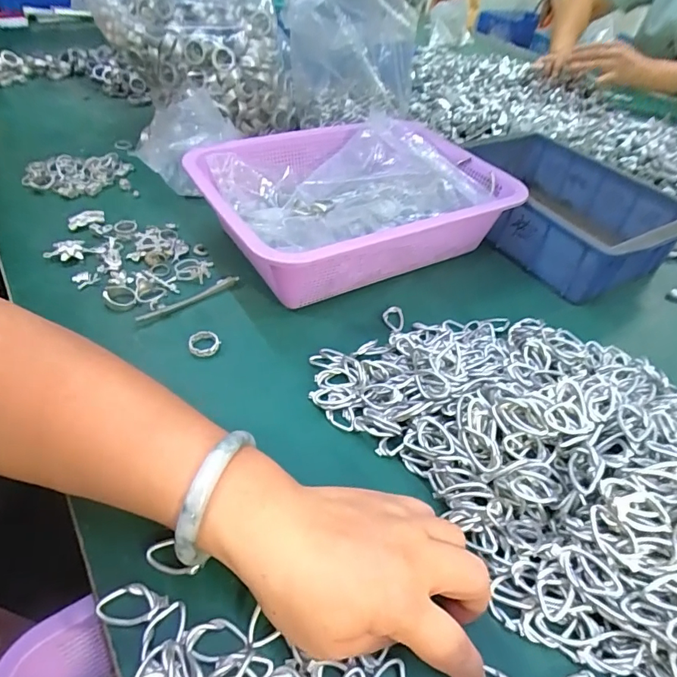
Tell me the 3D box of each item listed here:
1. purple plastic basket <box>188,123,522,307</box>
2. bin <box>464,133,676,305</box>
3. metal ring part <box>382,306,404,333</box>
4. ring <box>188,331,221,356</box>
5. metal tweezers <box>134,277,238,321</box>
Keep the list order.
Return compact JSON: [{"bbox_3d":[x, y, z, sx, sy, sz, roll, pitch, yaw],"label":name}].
[{"bbox_3d":[0.014,-0.142,0.485,0.296,0.085,0.222,-21,50,-24],"label":"purple plastic basket"},{"bbox_3d":[0.256,-0.152,0.540,0.179,0.071,0.247,-18,49,-21],"label":"bin"},{"bbox_3d":[0.051,-0.018,0.428,0.020,0.006,0.030,13,45,8],"label":"metal ring part"},{"bbox_3d":[-0.112,0.003,0.383,0.025,0.009,0.025,0,45,-4],"label":"ring"},{"bbox_3d":[-0.136,-0.038,0.419,0.100,0.005,0.013,-32,55,-32],"label":"metal tweezers"}]

